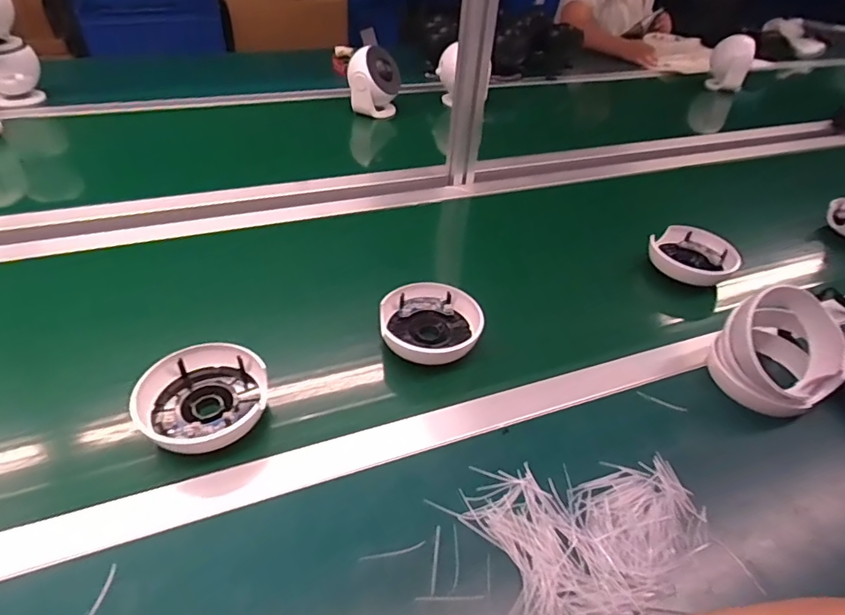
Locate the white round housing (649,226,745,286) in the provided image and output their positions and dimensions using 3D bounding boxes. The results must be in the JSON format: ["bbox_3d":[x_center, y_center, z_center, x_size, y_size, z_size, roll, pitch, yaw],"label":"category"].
[{"bbox_3d":[0.383,-0.073,0.719,0.105,0.034,0.107,3,41,-2],"label":"white round housing"}]

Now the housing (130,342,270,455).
[{"bbox_3d":[-0.206,0.088,0.478,0.112,0.040,0.102,3,41,-2],"label":"housing"}]

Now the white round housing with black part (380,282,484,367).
[{"bbox_3d":[0.010,0.021,0.577,0.110,0.034,0.110,3,41,-2],"label":"white round housing with black part"}]

